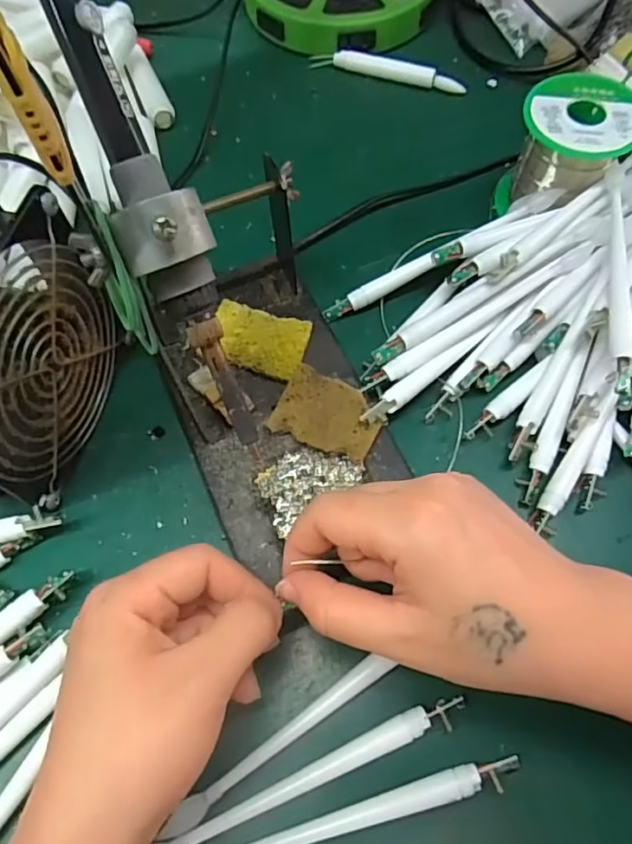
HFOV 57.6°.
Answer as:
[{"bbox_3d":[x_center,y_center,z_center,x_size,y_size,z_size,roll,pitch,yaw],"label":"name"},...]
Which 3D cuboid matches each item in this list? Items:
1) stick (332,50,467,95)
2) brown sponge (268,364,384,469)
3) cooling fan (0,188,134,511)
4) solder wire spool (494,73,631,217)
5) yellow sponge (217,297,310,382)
[{"bbox_3d":[0.063,-0.266,0.436,0.101,0.010,0.009,17,67,8],"label":"stick"},{"bbox_3d":[0.007,-0.004,0.307,0.055,0.007,0.039,25,68,11],"label":"brown sponge"},{"bbox_3d":[-0.145,-0.028,0.271,0.046,0.116,0.120,16,67,8],"label":"cooling fan"},{"bbox_3d":[0.156,-0.167,0.357,0.067,0.064,0.062,18,67,8],"label":"solder wire spool"},{"bbox_3d":[-0.033,-0.046,0.331,0.055,0.006,0.039,14,66,7],"label":"yellow sponge"}]

